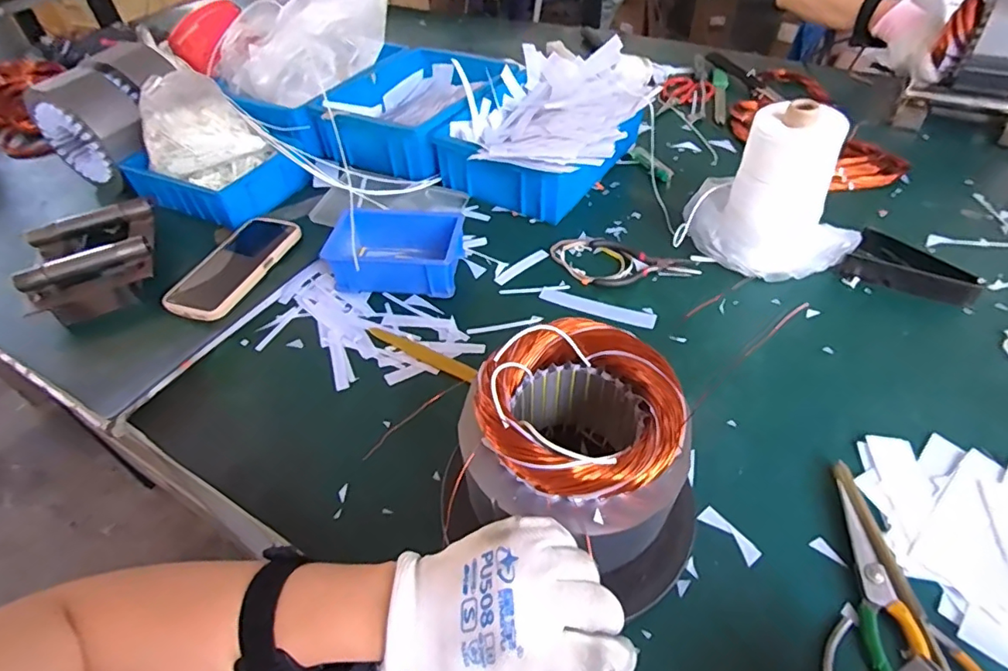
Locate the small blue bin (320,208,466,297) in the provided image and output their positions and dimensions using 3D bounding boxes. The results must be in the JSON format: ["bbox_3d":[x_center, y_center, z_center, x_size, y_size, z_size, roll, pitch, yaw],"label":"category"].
[{"bbox_3d":[-0.124,-0.100,0.623,0.150,0.053,0.103,4,47,6],"label":"small blue bin"}]

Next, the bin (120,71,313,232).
[{"bbox_3d":[-0.396,-0.247,0.710,0.194,0.129,0.139,23,51,22],"label":"bin"}]

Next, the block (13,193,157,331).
[{"bbox_3d":[-0.480,-0.087,0.630,0.138,0.057,0.162,-21,49,-17],"label":"block"}]

